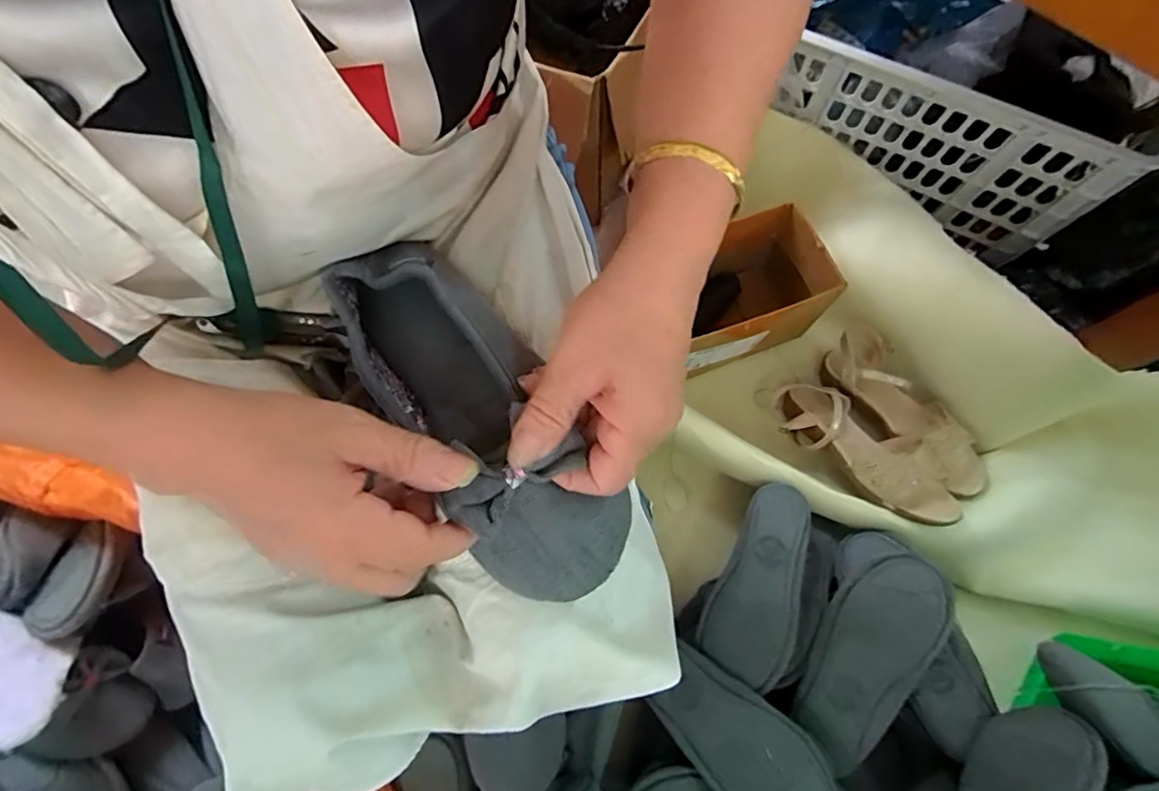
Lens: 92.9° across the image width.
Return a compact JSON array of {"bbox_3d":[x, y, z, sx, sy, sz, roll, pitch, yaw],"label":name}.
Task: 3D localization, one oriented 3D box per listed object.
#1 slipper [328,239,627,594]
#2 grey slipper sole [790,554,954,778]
[{"bbox_3d":[-0.059,0.006,0.301,0.079,0.057,0.220,-34,73,-7],"label":"slipper"},{"bbox_3d":[0.304,0.269,0.568,0.088,0.051,0.218,29,78,9],"label":"grey slipper sole"}]

